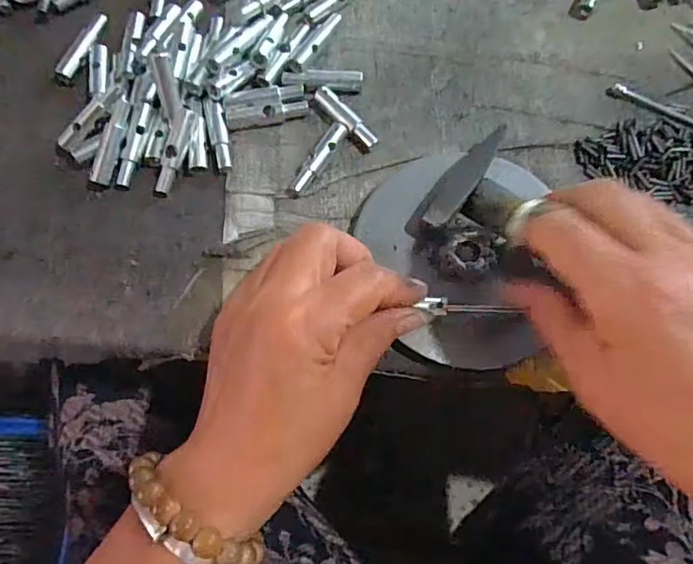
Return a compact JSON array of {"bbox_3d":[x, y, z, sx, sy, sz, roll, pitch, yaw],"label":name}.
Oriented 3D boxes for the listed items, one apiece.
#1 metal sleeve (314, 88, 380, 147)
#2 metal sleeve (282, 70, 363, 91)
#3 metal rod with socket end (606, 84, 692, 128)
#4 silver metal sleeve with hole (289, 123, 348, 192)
[{"bbox_3d":[0.000,-0.101,0.338,0.012,0.008,0.049,-37,78,-9],"label":"metal sleeve"},{"bbox_3d":[-0.016,-0.128,0.349,0.050,0.008,0.013,4,75,1],"label":"metal sleeve"},{"bbox_3d":[0.207,-0.107,0.346,0.082,0.008,0.011,27,75,6],"label":"metal rod with socket end"},{"bbox_3d":[-0.017,-0.074,0.330,0.011,0.010,0.050,32,77,8],"label":"silver metal sleeve with hole"}]

